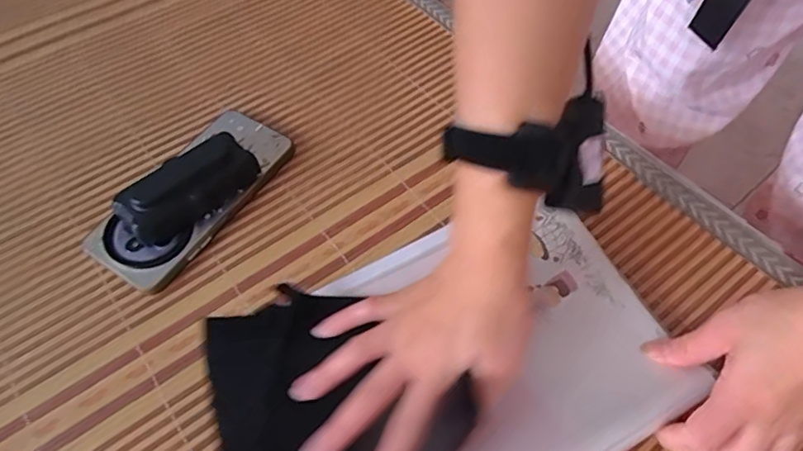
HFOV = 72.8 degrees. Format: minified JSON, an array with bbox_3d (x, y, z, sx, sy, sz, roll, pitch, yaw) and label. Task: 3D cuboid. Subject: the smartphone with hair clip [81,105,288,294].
[{"bbox_3d":[-0.170,-0.031,0.439,0.079,0.038,0.168,28,62,19],"label":"smartphone with hair clip"}]

